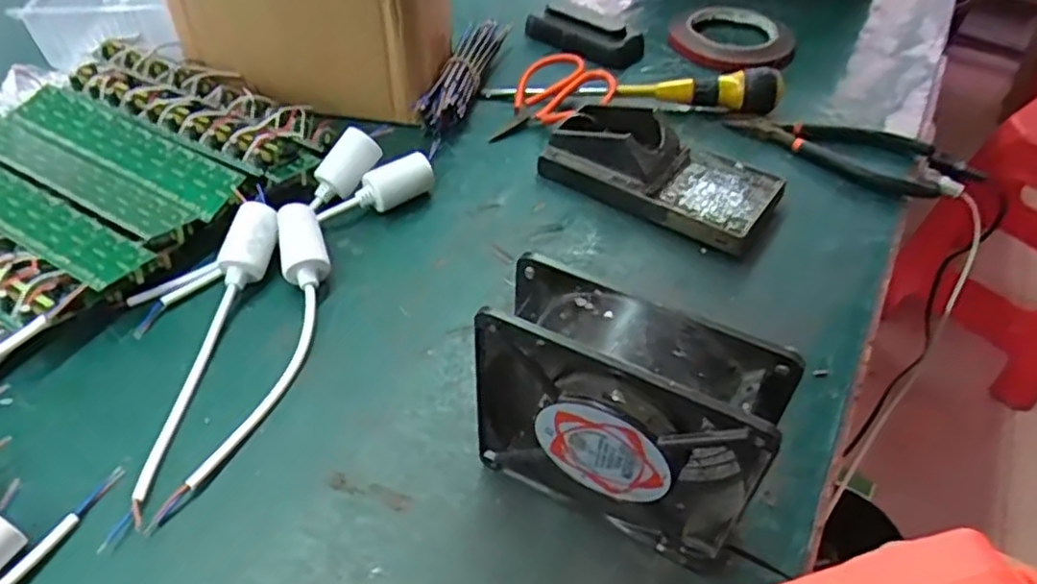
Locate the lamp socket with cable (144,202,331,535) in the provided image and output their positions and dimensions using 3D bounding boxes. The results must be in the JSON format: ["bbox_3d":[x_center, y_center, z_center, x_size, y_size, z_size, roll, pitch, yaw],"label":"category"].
[{"bbox_3d":[-0.138,0.028,0.376,0.039,0.031,0.193,5,47,4],"label":"lamp socket with cable"}]

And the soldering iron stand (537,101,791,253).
[{"bbox_3d":[0.101,-0.090,0.490,0.154,0.043,0.079,28,52,23],"label":"soldering iron stand"}]

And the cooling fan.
[{"bbox_3d":[0.043,0.056,0.303,0.118,0.120,0.039,22,50,19],"label":"cooling fan"}]

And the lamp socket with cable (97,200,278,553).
[{"bbox_3d":[-0.172,0.029,0.373,0.027,0.030,0.201,7,47,5],"label":"lamp socket with cable"}]

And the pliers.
[{"bbox_3d":[0.238,-0.111,0.532,0.154,0.014,0.063,19,49,16],"label":"pliers"}]

